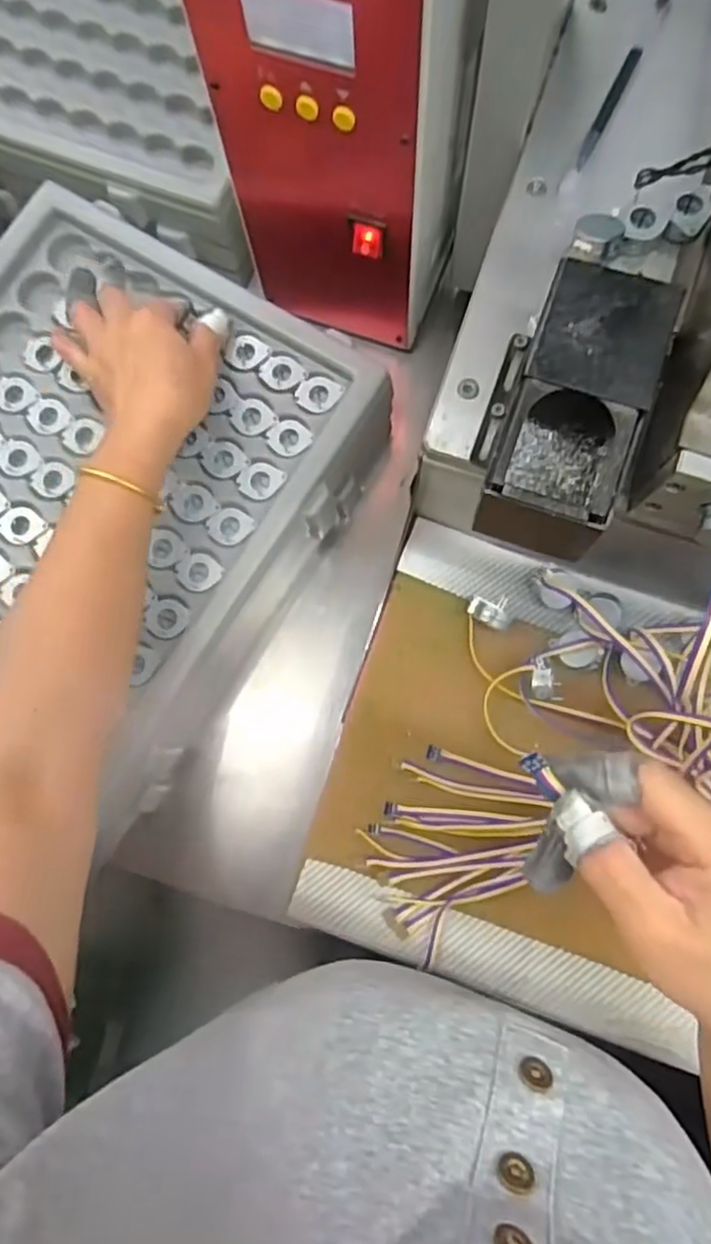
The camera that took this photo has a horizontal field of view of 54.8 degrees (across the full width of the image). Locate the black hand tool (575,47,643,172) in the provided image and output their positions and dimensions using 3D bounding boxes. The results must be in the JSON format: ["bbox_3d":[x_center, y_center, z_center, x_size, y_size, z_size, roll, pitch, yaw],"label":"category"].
[{"bbox_3d":[0.138,-0.281,0.375,0.008,0.008,0.086,26,83,7],"label":"black hand tool"}]

